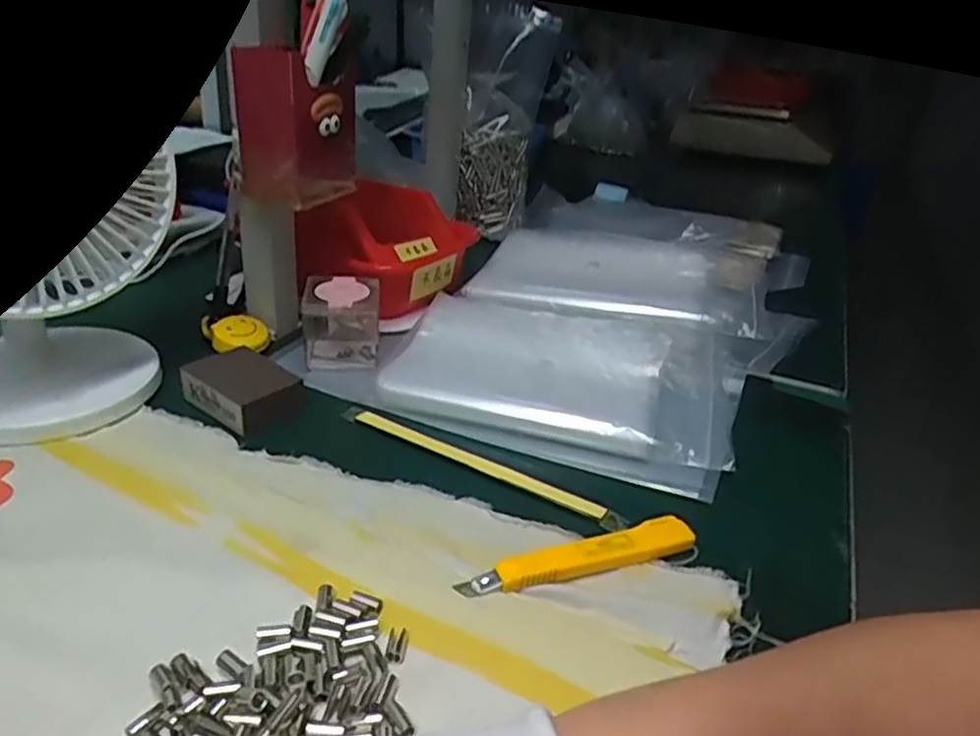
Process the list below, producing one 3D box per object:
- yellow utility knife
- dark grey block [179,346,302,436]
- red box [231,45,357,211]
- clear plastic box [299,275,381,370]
[{"bbox_3d":[0.048,0.098,0.363,0.128,0.011,0.019,-7,30,-22],"label":"yellow utility knife"},{"bbox_3d":[-0.165,0.013,0.469,0.074,0.024,0.050,23,33,31],"label":"dark grey block"},{"bbox_3d":[-0.131,-0.167,0.487,0.051,0.093,0.086,15,29,18],"label":"red box"},{"bbox_3d":[-0.113,-0.036,0.540,0.058,0.058,0.067,0,28,-10],"label":"clear plastic box"}]

